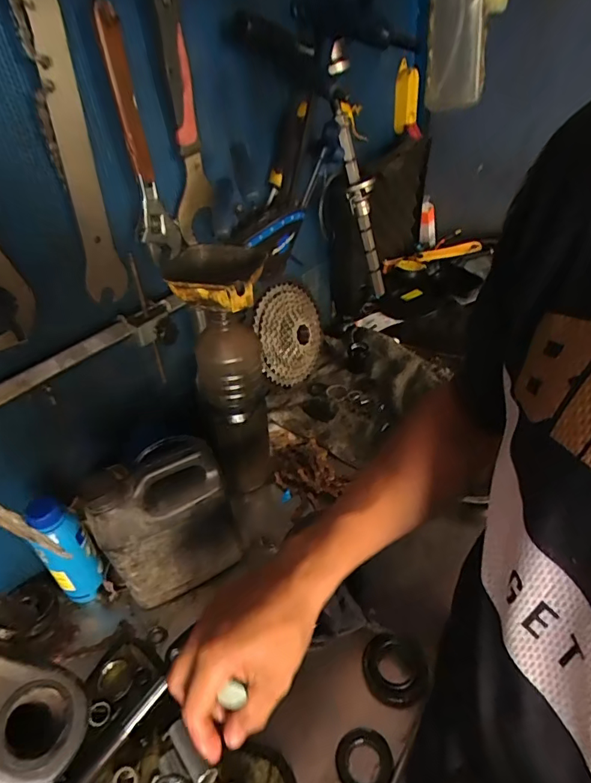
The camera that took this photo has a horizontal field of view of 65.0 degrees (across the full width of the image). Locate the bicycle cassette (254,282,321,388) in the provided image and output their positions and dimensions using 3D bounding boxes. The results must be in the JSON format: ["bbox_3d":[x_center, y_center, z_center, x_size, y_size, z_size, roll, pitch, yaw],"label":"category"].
[{"bbox_3d":[0.000,-0.096,0.773,0.031,0.163,0.147,3,14,43],"label":"bicycle cassette"}]

